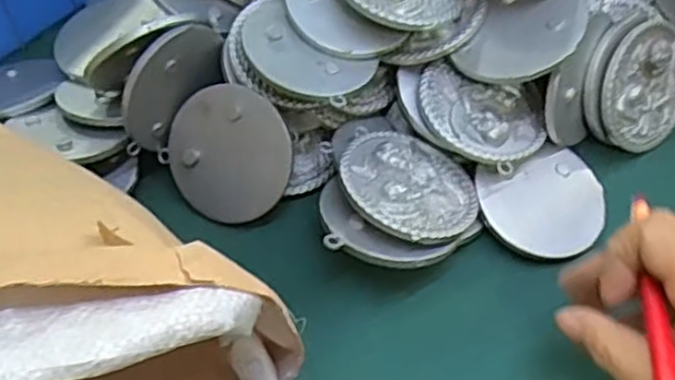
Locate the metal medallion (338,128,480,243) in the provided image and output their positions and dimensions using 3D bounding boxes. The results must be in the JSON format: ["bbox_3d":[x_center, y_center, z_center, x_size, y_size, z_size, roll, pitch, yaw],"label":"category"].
[{"bbox_3d":[0.037,-0.003,0.373,0.073,0.005,0.070,12,45,-12],"label":"metal medallion"}]

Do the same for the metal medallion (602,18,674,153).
[{"bbox_3d":[0.181,-0.061,0.420,0.071,0.071,0.006,-28,26,-20],"label":"metal medallion"}]

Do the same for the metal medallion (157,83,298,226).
[{"bbox_3d":[-0.061,-0.021,0.397,0.074,0.070,0.005,30,18,10],"label":"metal medallion"}]

